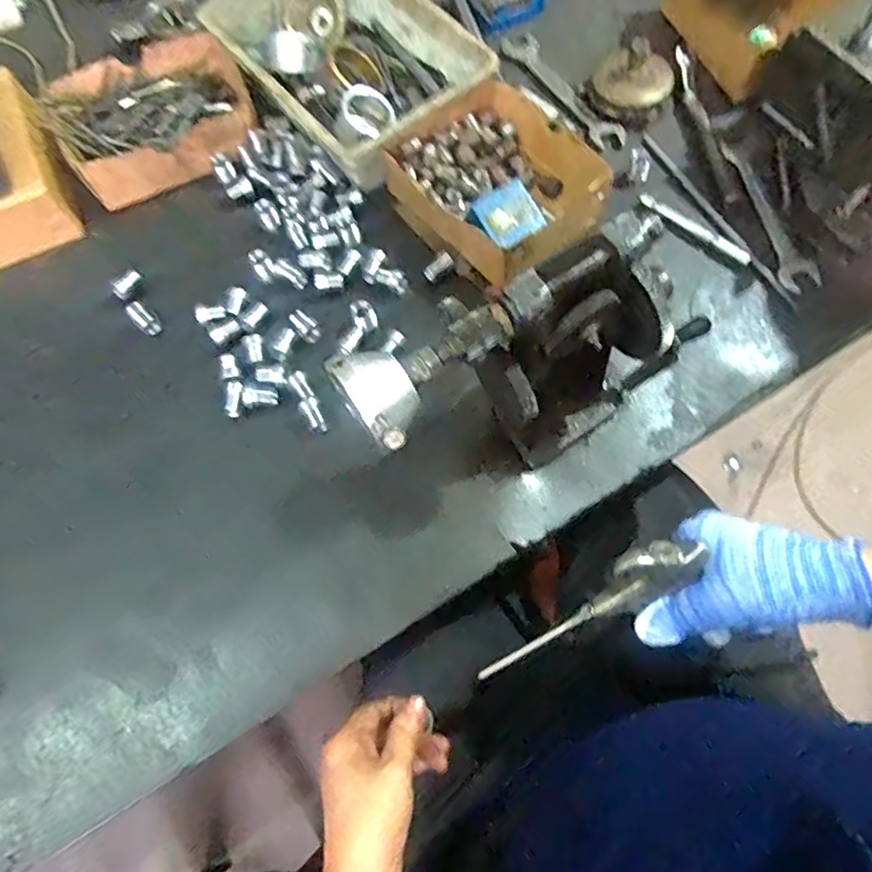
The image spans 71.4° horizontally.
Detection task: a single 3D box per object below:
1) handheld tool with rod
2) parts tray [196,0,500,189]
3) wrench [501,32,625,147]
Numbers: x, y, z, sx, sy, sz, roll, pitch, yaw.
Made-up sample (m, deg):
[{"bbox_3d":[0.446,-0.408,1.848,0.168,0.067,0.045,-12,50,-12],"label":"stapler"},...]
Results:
[{"bbox_3d":[0.094,0.115,0.388,0.156,0.020,0.029,-43,66,24],"label":"handheld tool with rod"},{"bbox_3d":[-0.086,-0.357,0.575,0.175,0.058,0.256,-35,69,-12],"label":"parts tray"},{"bbox_3d":[0.129,-0.345,0.604,0.035,0.014,0.168,-32,69,-11],"label":"wrench"}]

